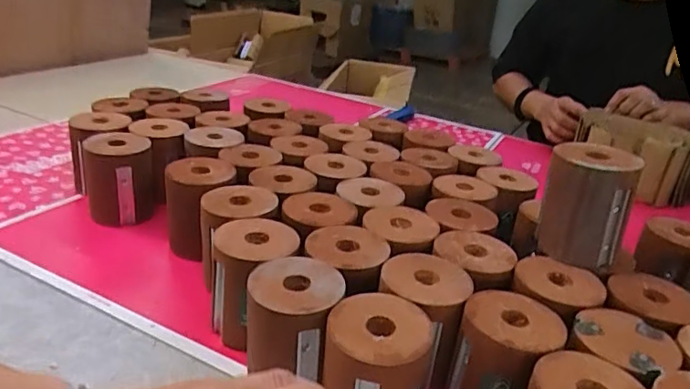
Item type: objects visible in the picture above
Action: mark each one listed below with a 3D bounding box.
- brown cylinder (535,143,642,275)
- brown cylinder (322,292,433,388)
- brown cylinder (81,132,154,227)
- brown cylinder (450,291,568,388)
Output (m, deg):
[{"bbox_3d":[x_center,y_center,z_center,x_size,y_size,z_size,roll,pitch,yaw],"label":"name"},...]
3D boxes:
[{"bbox_3d":[0.232,0.012,0.533,0.075,0.106,0.065,15,25,21],"label":"brown cylinder"},{"bbox_3d":[0.025,0.144,0.430,0.076,0.102,0.080,5,24,-2],"label":"brown cylinder"},{"bbox_3d":[-0.289,-0.019,0.703,0.082,0.104,0.066,-6,26,-25],"label":"brown cylinder"},{"bbox_3d":[0.127,0.144,0.457,0.081,0.103,0.083,17,26,23],"label":"brown cylinder"}]

